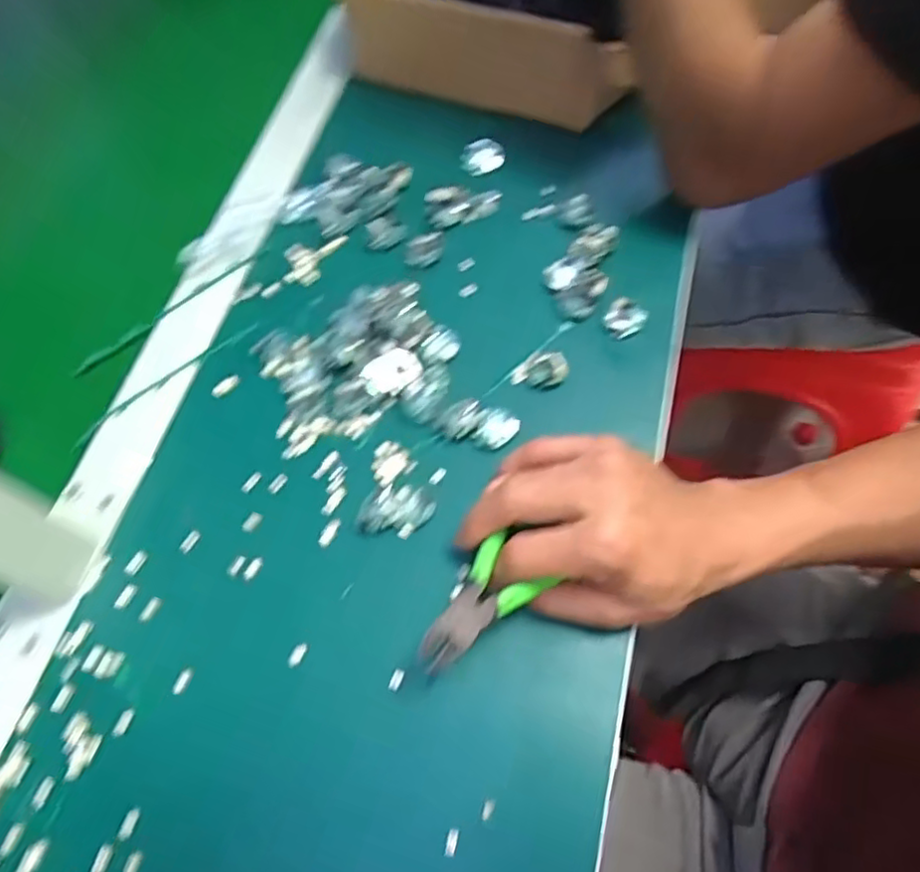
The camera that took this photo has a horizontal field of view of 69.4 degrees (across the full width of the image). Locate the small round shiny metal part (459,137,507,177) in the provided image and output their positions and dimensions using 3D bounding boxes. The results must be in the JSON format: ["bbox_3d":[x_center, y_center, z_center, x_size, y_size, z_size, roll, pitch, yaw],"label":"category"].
[{"bbox_3d":[0.018,-0.217,0.512,0.032,0.016,0.020,-10,64,-3],"label":"small round shiny metal part"}]

